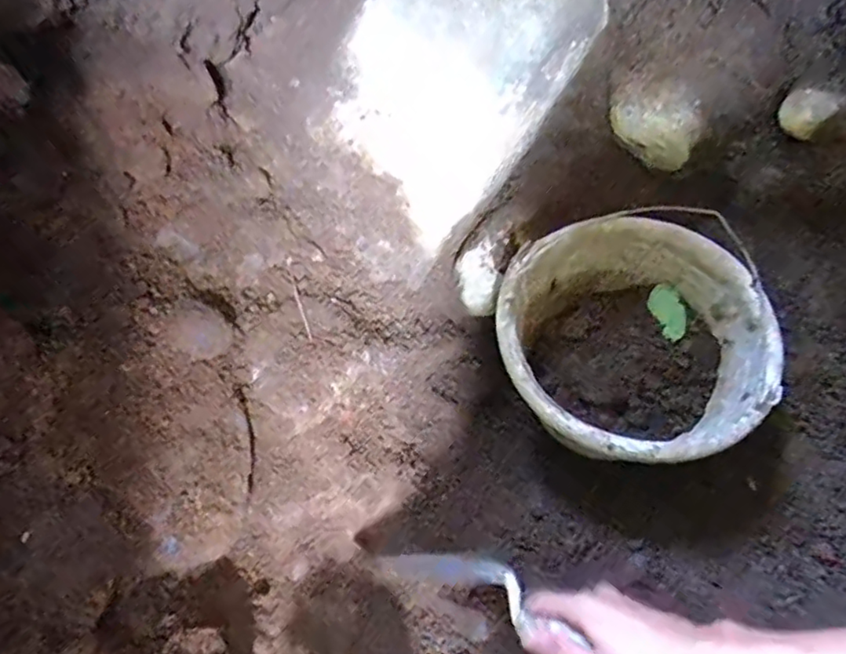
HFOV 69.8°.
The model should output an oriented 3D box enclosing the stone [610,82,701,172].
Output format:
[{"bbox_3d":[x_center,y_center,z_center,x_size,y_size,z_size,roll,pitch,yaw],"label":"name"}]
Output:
[{"bbox_3d":[0.244,-0.213,0.638,0.093,0.067,0.044,23,61,13],"label":"stone"}]

